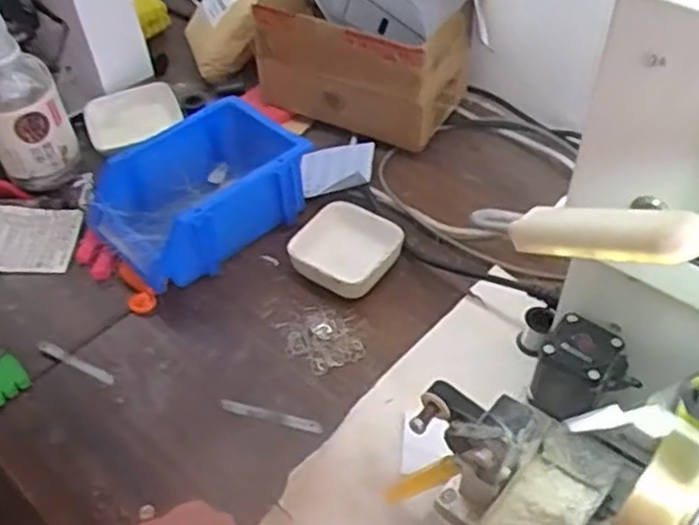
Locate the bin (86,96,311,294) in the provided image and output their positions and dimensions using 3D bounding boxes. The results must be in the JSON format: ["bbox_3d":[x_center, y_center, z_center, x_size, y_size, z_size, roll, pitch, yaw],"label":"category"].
[{"bbox_3d":[-0.135,-0.067,0.697,0.196,0.075,0.126,-33,54,-25],"label":"bin"}]

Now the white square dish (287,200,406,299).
[{"bbox_3d":[-0.001,-0.016,0.675,0.082,0.025,0.091,26,54,24],"label":"white square dish"}]

